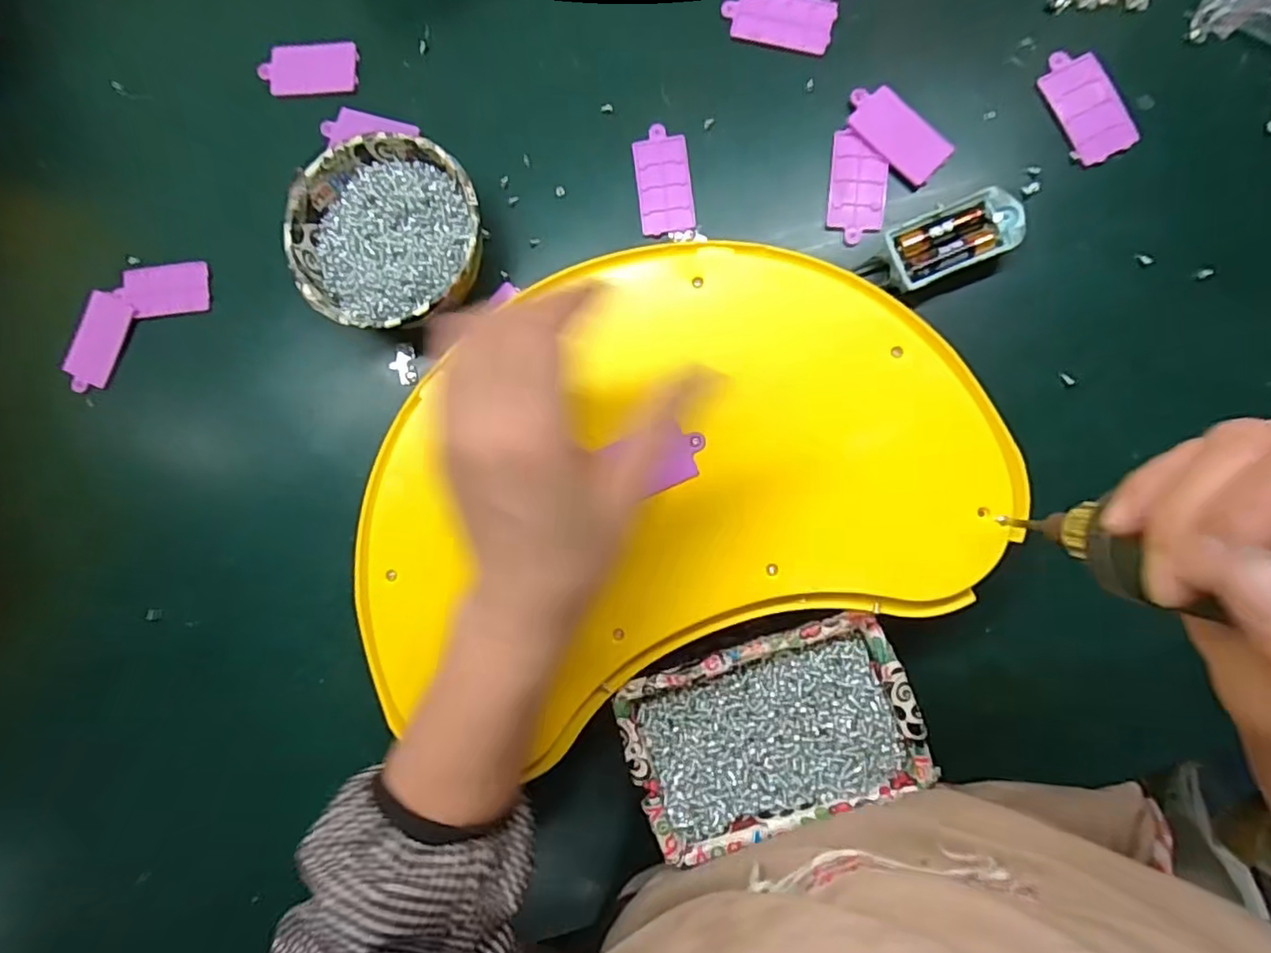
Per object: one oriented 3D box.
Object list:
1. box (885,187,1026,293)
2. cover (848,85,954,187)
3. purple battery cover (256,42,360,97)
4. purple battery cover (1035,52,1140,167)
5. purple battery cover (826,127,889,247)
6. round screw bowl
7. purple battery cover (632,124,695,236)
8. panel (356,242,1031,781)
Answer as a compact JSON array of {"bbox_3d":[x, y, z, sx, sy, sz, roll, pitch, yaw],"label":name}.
[{"bbox_3d":[0.183,-0.137,0.355,0.075,0.019,0.038,-21,87,5],"label":"box"},{"bbox_3d":[0.158,-0.208,0.365,0.034,0.005,0.067,-45,85,3],"label":"cover"},{"bbox_3d":[-0.217,-0.268,0.401,0.063,0.007,0.032,-5,88,5],"label":"purple battery cover"},{"bbox_3d":[0.265,-0.219,0.357,0.036,0.005,0.068,-22,87,5],"label":"purple battery cover"},{"bbox_3d":[0.135,-0.175,0.369,0.034,0.004,0.066,7,89,6],"label":"purple battery cover"},{"bbox_3d":[-0.146,-0.143,0.373,0.112,0.044,0.111,0,89,6],"label":"round screw bowl"},{"bbox_3d":[0.018,-0.186,0.379,0.033,0.004,0.067,-6,88,5],"label":"purple battery cover"},{"bbox_3d":[0.006,0.005,0.324,0.341,0.012,0.215,-23,87,5],"label":"panel"}]

